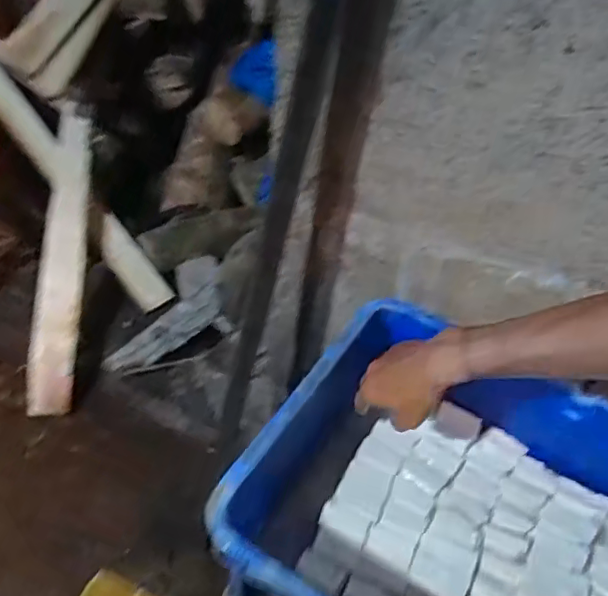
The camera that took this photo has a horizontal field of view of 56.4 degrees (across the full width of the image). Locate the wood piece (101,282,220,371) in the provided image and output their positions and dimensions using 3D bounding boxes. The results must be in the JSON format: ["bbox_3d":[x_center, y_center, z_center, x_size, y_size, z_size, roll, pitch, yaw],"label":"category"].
[{"bbox_3d":[-0.340,0.084,1.417,0.315,0.071,0.077,-36,53,-7],"label":"wood piece"}]

